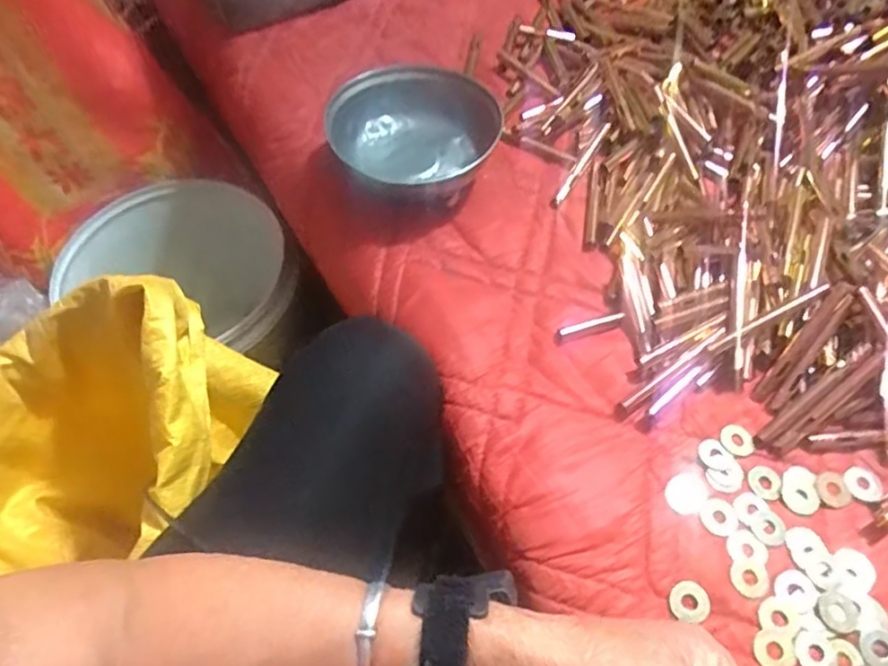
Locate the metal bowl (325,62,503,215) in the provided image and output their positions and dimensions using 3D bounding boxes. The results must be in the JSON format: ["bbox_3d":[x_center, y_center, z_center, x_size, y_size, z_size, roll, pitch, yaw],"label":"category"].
[{"bbox_3d":[-0.018,-0.160,0.516,0.136,0.058,0.139,-1,57,1],"label":"metal bowl"}]

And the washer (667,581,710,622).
[{"bbox_3d":[0.139,0.152,0.352,0.022,0.004,0.021,-1,57,1],"label":"washer"}]

